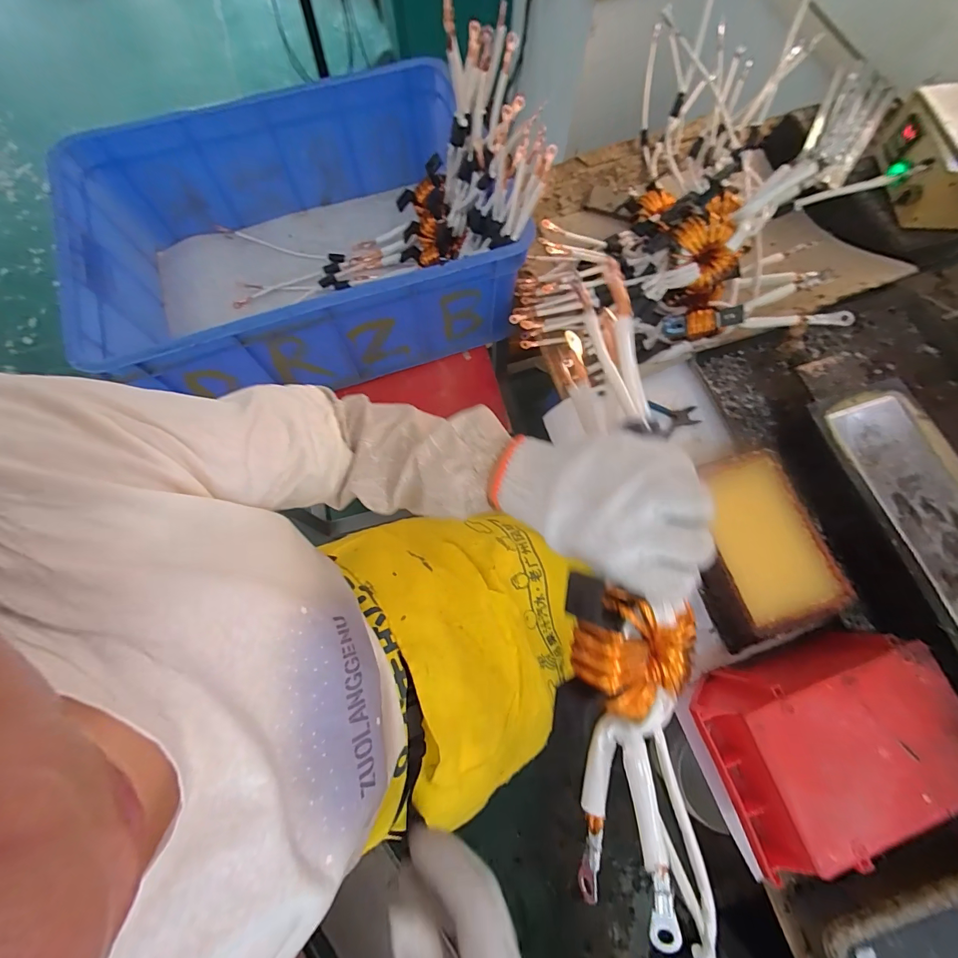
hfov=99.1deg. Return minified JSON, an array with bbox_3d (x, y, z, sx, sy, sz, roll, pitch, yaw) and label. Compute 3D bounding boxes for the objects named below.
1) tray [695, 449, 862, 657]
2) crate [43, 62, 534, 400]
[{"bbox_3d":[0.344,0.088,0.515,0.142,0.063,0.228,-12,73,-4],"label":"tray"},{"bbox_3d":[-0.286,-0.379,0.664,0.603,0.193,0.433,-19,73,-6],"label":"crate"}]

